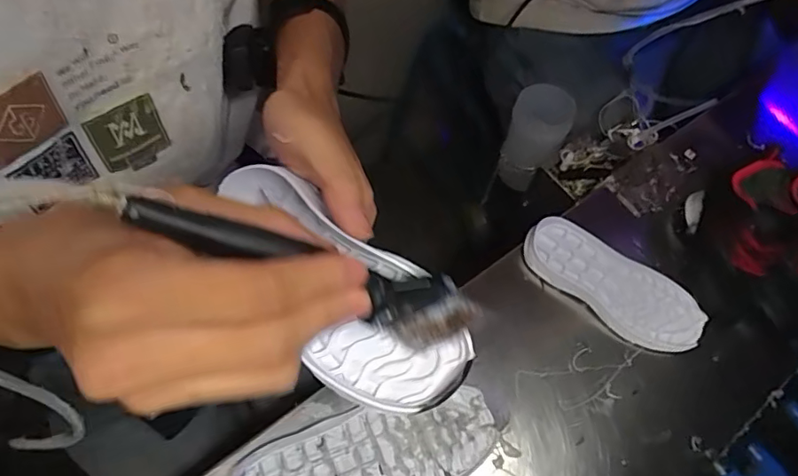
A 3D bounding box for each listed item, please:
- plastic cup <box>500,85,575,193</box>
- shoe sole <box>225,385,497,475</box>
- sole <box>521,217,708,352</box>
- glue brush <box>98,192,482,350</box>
[{"bbox_3d":[0.166,-0.122,0.668,0.069,0.127,0.065,1,63,-2],"label":"plastic cup"},{"bbox_3d":[-0.026,0.172,0.408,0.208,0.029,0.071,-15,65,-10],"label":"shoe sole"},{"bbox_3d":[0.200,0.041,0.494,0.173,0.029,0.071,33,66,13],"label":"sole"},{"bbox_3d":[-0.033,0.012,0.211,0.150,0.030,0.026,26,58,-31],"label":"glue brush"}]

